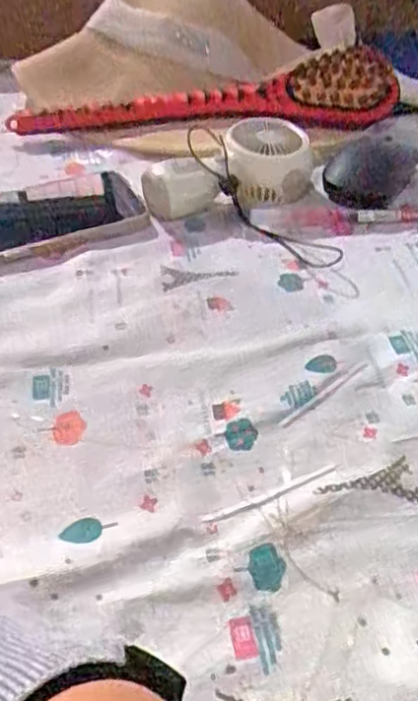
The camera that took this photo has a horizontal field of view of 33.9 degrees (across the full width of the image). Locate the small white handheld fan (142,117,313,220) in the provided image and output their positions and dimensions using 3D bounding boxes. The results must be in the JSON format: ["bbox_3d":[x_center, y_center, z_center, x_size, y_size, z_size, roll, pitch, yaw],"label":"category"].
[{"bbox_3d":[0.012,-0.135,0.510,0.127,0.045,0.064,-3,43,-6],"label":"small white handheld fan"}]

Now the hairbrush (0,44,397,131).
[{"bbox_3d":[0.000,-0.212,0.581,0.328,0.060,0.041,-4,43,-7],"label":"hairbrush"}]

